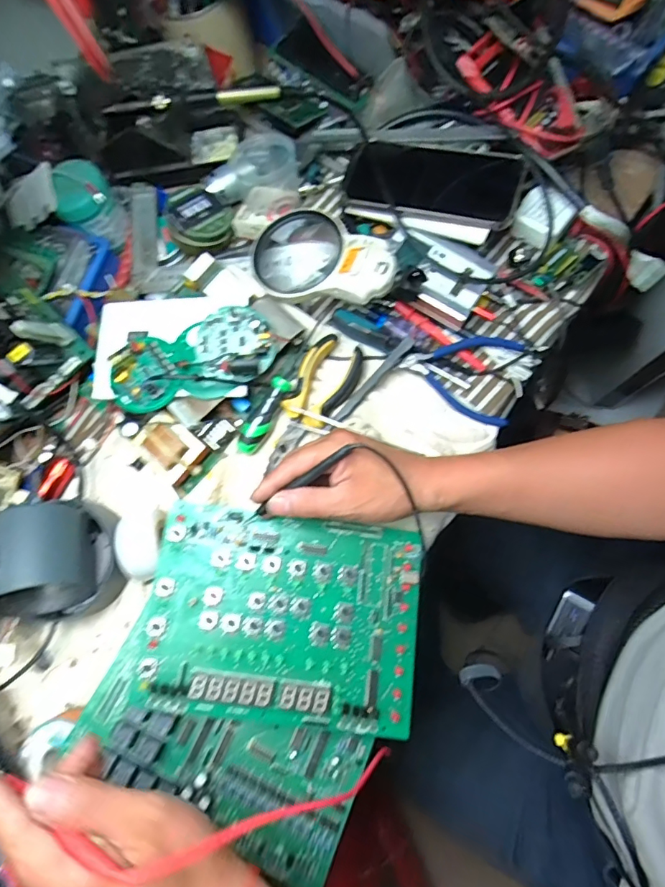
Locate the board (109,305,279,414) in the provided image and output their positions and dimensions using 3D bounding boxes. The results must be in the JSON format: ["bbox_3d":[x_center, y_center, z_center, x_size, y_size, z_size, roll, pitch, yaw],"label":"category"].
[{"bbox_3d":[-0.128,-0.077,0.441,0.151,0.032,0.070,-18,76,2],"label":"board"}]

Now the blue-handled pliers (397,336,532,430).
[{"bbox_3d":[0.119,-0.066,0.442,0.106,0.015,0.081,13,79,10],"label":"blue-handled pliers"}]

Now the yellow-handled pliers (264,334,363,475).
[{"bbox_3d":[-0.022,-0.035,0.447,0.051,0.026,0.136,31,90,9],"label":"yellow-handled pliers"}]

